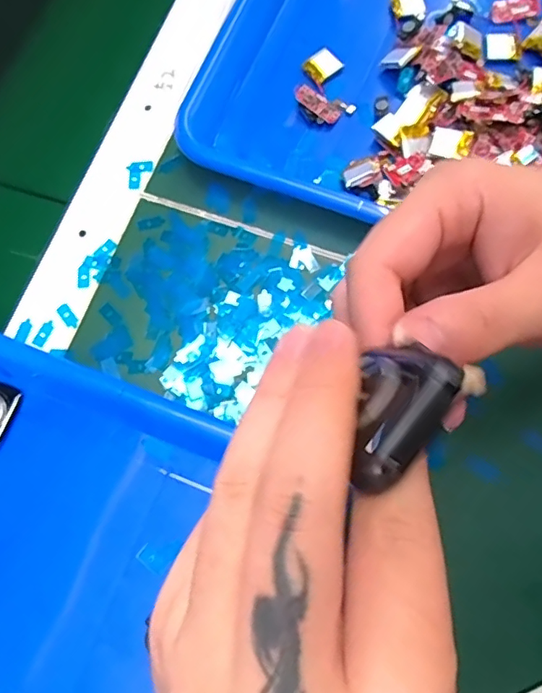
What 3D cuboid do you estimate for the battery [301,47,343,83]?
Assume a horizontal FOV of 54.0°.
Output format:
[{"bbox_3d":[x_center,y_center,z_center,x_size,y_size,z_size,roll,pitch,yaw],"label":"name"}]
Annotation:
[{"bbox_3d":[0.033,-0.184,0.348,0.019,0.005,0.019,-36,76,-6],"label":"battery"}]

